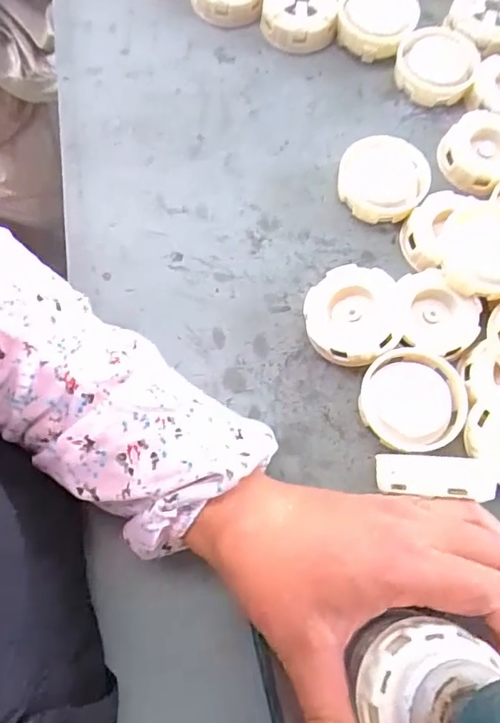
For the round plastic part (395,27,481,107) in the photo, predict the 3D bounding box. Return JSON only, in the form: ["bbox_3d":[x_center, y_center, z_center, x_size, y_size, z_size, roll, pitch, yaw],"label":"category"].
[{"bbox_3d":[0.151,-0.243,0.420,0.065,0.015,0.072,2,71,1],"label":"round plastic part"}]

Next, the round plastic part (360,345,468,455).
[{"bbox_3d":[0.103,0.023,0.326,0.065,0.017,0.062,0,71,-1],"label":"round plastic part"}]

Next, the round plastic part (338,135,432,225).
[{"bbox_3d":[0.098,-0.133,0.379,0.064,0.020,0.064,0,71,-1],"label":"round plastic part"}]

